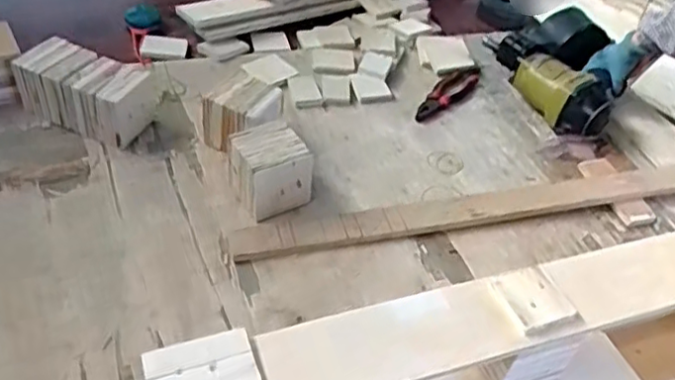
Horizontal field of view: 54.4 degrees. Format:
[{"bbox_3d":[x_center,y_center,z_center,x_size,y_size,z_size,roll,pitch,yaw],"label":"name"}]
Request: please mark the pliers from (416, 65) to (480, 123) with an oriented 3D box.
[{"bbox_3d":[0.195,-0.178,1.168,0.044,0.027,0.204,33,48,25],"label":"pliers"}]

